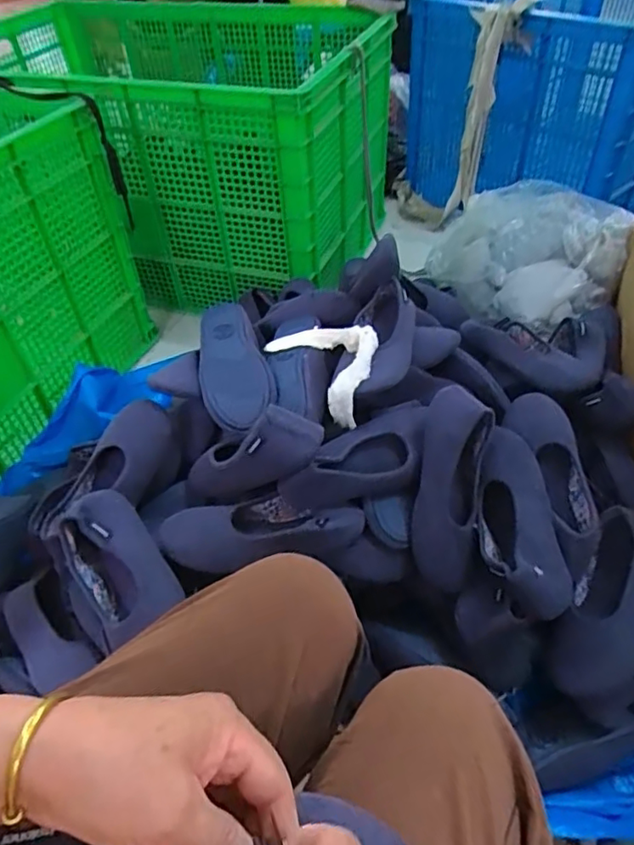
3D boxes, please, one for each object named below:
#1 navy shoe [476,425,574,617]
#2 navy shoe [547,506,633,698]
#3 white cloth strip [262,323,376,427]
[{"bbox_3d":[0.249,0.119,0.706,0.088,0.062,0.238,-3,60,0],"label":"navy shoe"},{"bbox_3d":[0.358,0.220,0.696,0.098,0.075,0.244,37,64,-4],"label":"navy shoe"},{"bbox_3d":[0.016,-0.092,0.818,0.099,0.091,0.182,-33,53,-25],"label":"white cloth strip"}]

